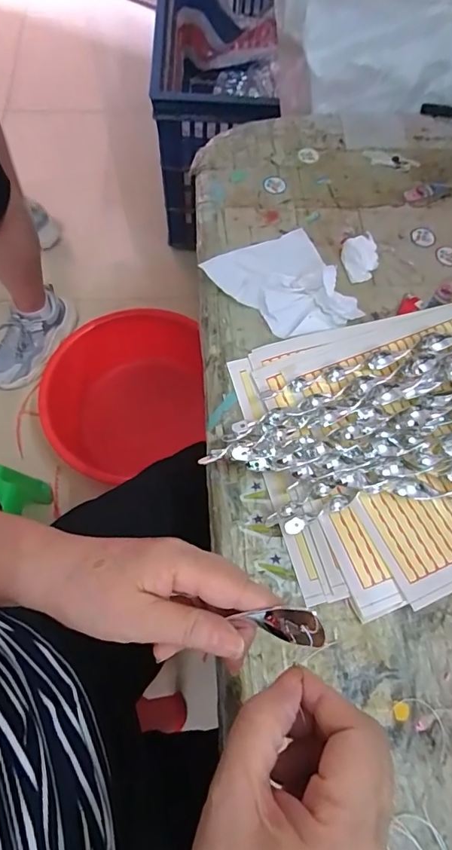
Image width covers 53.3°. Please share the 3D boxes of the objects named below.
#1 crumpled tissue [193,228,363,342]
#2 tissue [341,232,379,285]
[{"bbox_3d":[0.057,-0.140,0.445,0.113,0.030,0.125,-28,70,-13],"label":"crumpled tissue"},{"bbox_3d":[0.139,-0.172,0.468,0.037,0.023,0.044,-12,68,-7],"label":"tissue"}]

